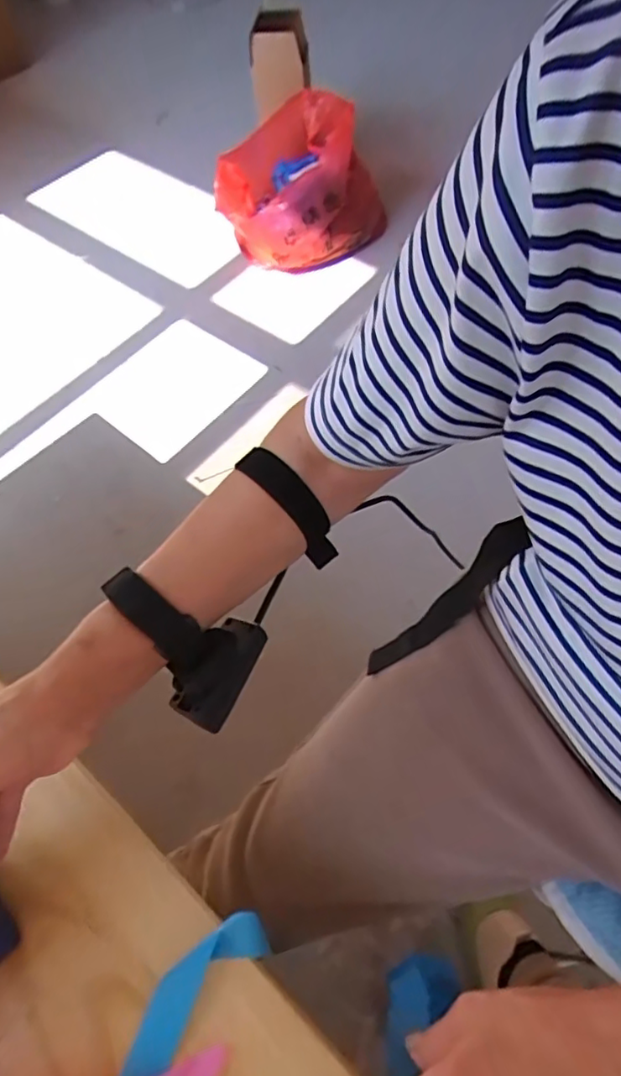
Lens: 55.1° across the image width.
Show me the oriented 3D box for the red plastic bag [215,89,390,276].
[{"bbox_3d":[-0.031,-0.862,1.465,0.300,0.290,0.327,35,67,22],"label":"red plastic bag"}]

